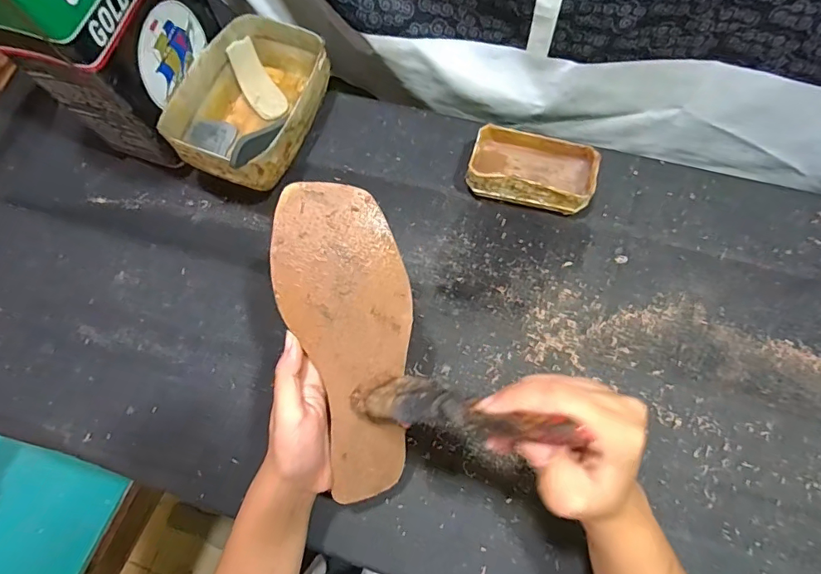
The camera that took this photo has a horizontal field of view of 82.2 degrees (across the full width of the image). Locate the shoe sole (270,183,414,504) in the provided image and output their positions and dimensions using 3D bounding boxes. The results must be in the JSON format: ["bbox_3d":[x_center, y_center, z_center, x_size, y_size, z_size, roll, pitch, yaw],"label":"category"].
[{"bbox_3d":[-0.040,0.047,0.337,0.084,0.024,0.234,-7,104,0],"label":"shoe sole"}]

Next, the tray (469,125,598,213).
[{"bbox_3d":[0.129,-0.123,0.498,0.131,0.044,0.074,12,72,7],"label":"tray"}]

